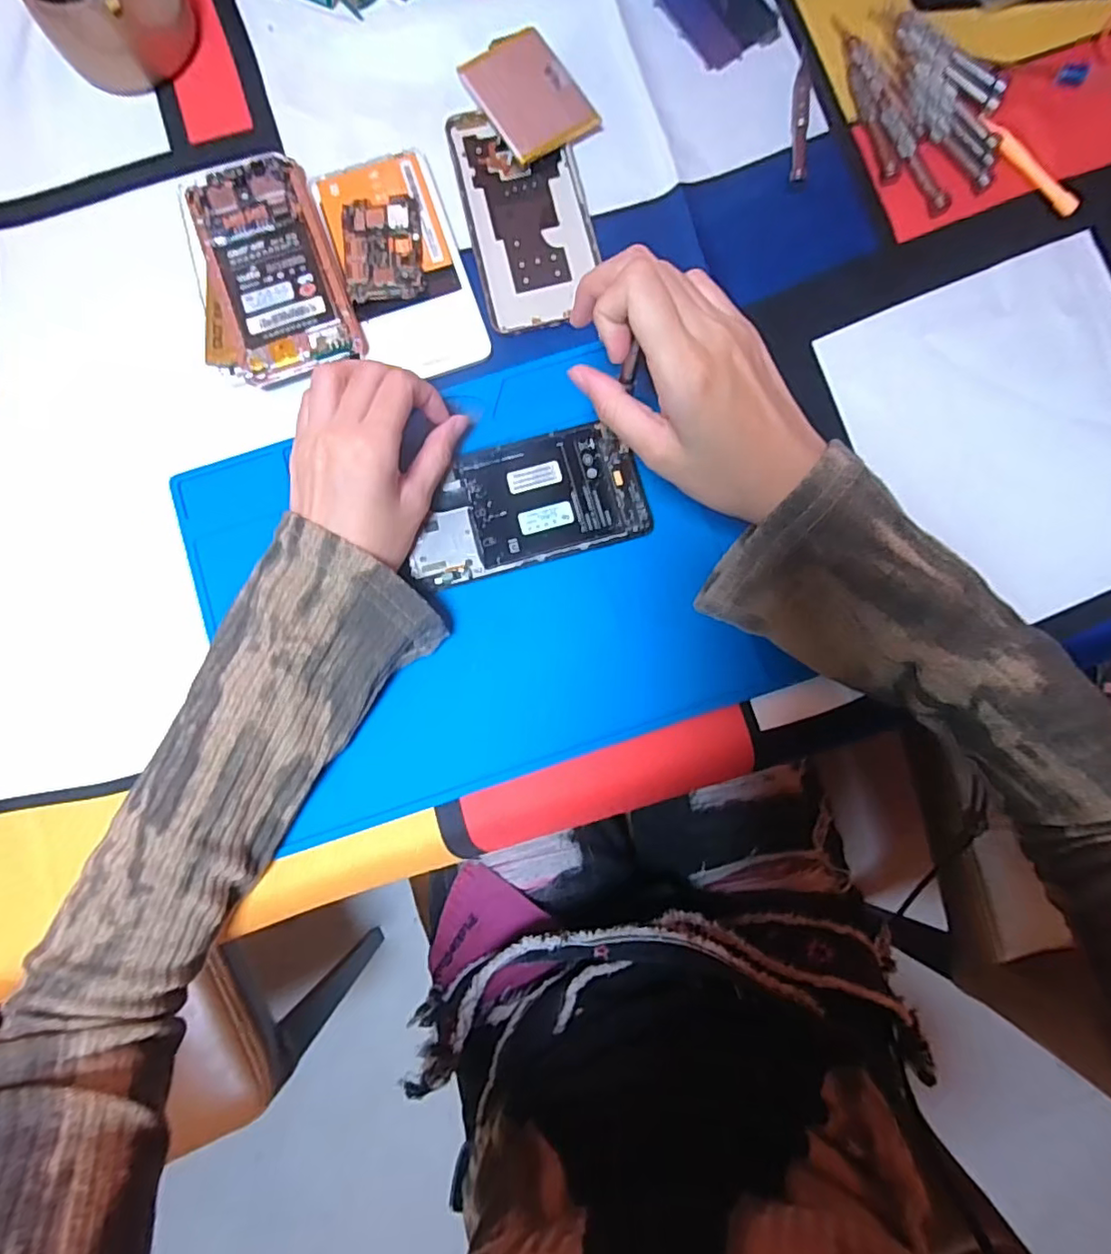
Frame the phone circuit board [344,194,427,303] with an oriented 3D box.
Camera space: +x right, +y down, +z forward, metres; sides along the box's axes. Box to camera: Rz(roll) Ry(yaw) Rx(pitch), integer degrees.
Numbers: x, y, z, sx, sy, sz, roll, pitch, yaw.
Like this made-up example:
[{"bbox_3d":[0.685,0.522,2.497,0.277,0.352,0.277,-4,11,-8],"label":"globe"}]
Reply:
[{"bbox_3d":[-0.104,-0.231,0.360,0.045,0.006,0.066,-6,83,0],"label":"phone circuit board"}]

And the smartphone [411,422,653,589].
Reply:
[{"bbox_3d":[-0.018,-0.073,0.341,0.134,0.004,0.073,-16,83,-1],"label":"smartphone"}]

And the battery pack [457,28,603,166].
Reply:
[{"bbox_3d":[-0.018,-0.333,0.371,0.056,0.005,0.081,-32,84,-3],"label":"battery pack"}]

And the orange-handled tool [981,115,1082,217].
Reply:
[{"bbox_3d":[0.290,-0.284,0.362,0.011,0.004,0.081,-39,84,-4],"label":"orange-handled tool"}]

